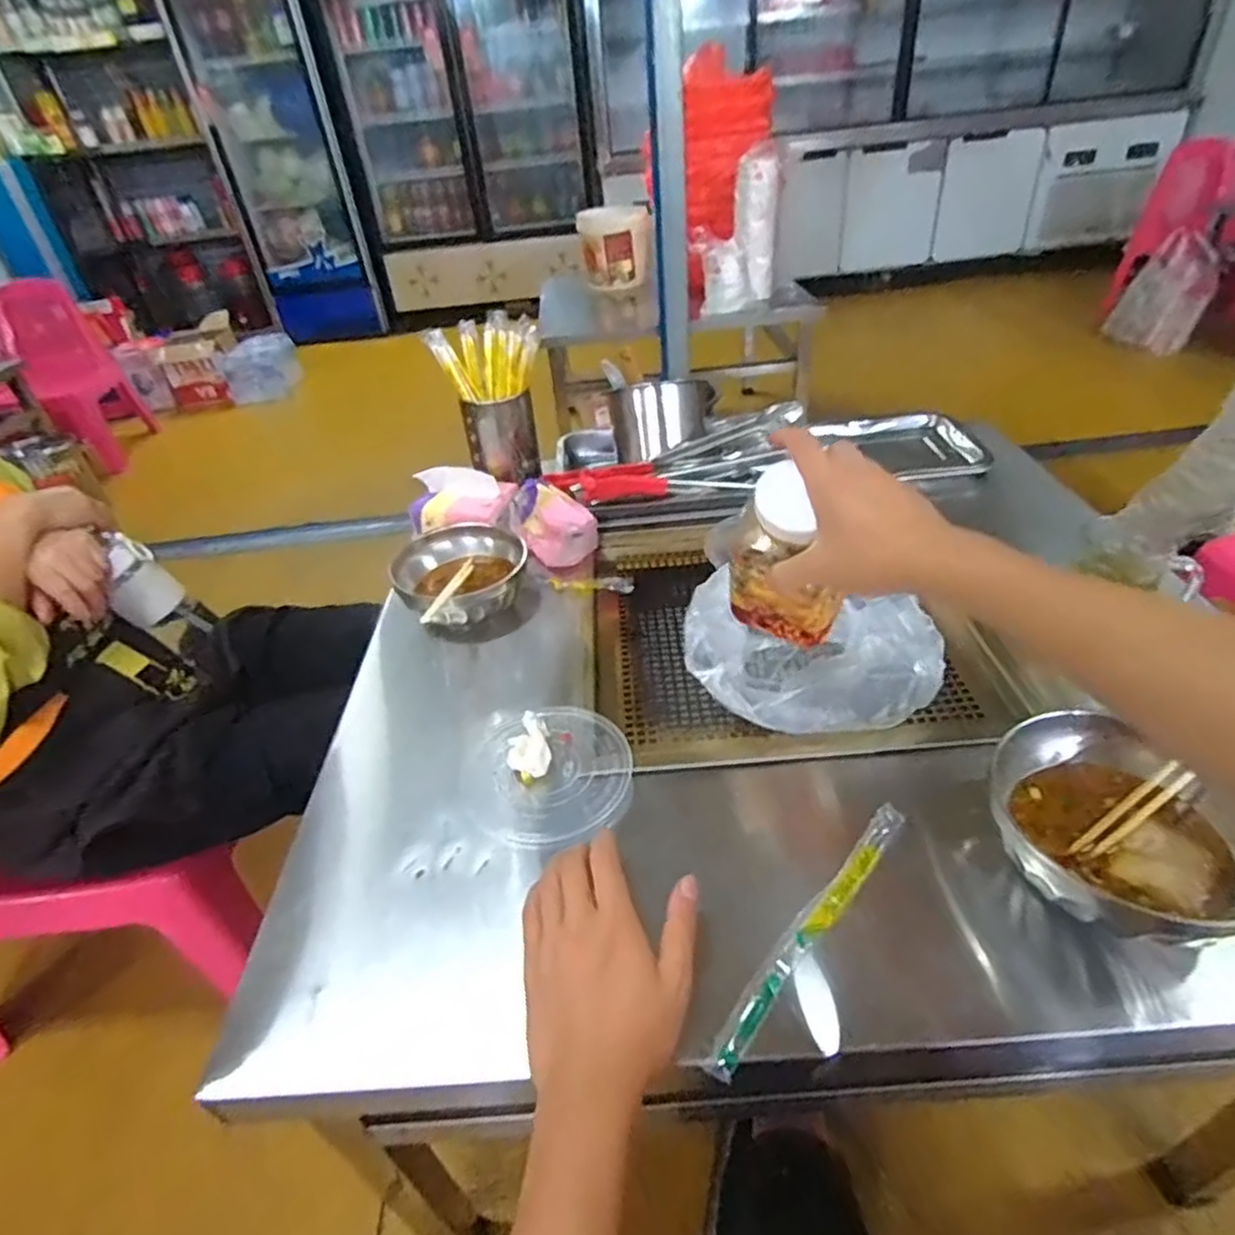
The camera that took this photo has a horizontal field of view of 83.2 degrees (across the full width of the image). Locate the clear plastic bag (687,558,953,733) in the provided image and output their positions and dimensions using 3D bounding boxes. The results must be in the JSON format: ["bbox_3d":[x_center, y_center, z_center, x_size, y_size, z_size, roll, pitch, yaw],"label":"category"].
[{"bbox_3d":[0.182,0.041,0.658,0.227,0.109,0.140,0,38,9],"label":"clear plastic bag"}]

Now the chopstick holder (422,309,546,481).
[{"bbox_3d":[-0.160,-0.297,0.954,0.117,0.198,0.107,9,40,20],"label":"chopstick holder"}]

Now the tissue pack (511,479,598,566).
[{"bbox_3d":[-0.079,-0.119,0.870,0.065,0.074,0.109,-27,42,-25],"label":"tissue pack"}]

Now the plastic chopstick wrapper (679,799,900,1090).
[{"bbox_3d":[0.135,0.212,0.482,0.021,0.010,0.242,27,49,37],"label":"plastic chopstick wrapper"}]

